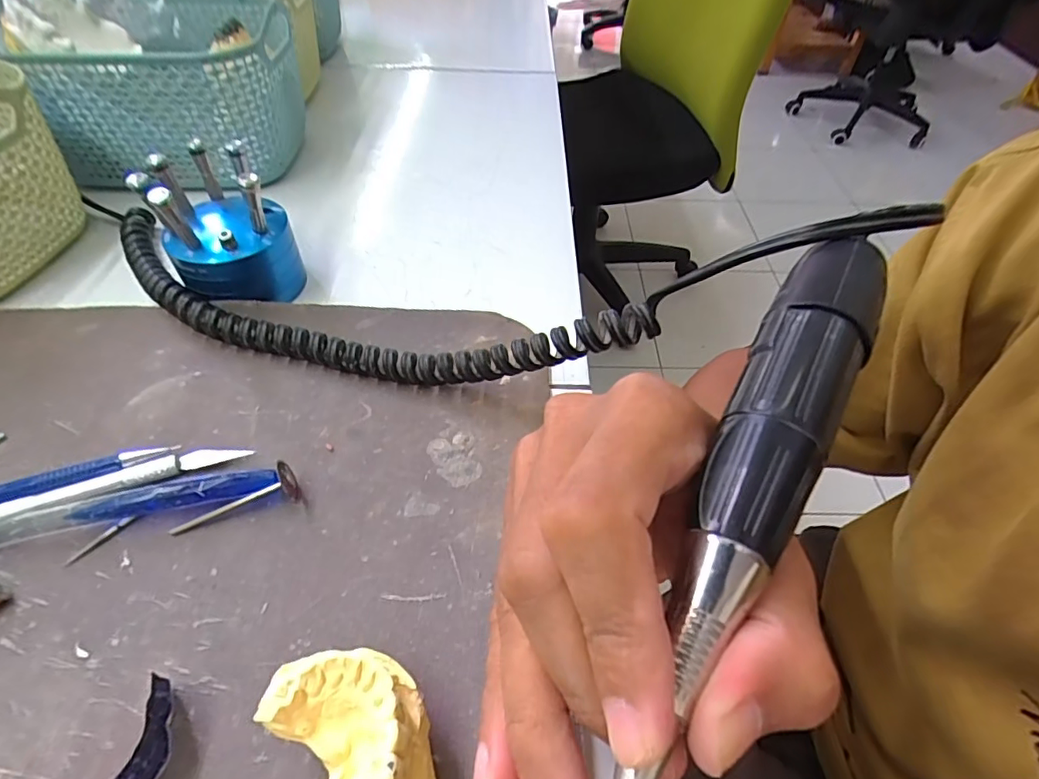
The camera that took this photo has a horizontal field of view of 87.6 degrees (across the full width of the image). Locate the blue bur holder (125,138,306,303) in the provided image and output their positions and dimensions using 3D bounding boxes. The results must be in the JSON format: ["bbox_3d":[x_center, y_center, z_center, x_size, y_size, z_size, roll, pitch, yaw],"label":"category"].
[{"bbox_3d":[-0.148,-0.085,0.271,0.056,0.070,0.064,-20,53,-19],"label":"blue bur holder"}]

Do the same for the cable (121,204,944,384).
[{"bbox_3d":[-0.046,-0.038,0.244,0.359,0.075,0.053,2,47,21],"label":"cable"}]

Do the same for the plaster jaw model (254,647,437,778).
[{"bbox_3d":[-0.040,0.101,0.142,0.036,0.032,0.066,-20,53,-19],"label":"plaster jaw model"}]

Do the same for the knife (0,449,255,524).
[{"bbox_3d":[-0.175,0.043,0.201,0.138,0.010,0.011,-17,52,-16],"label":"knife"}]

